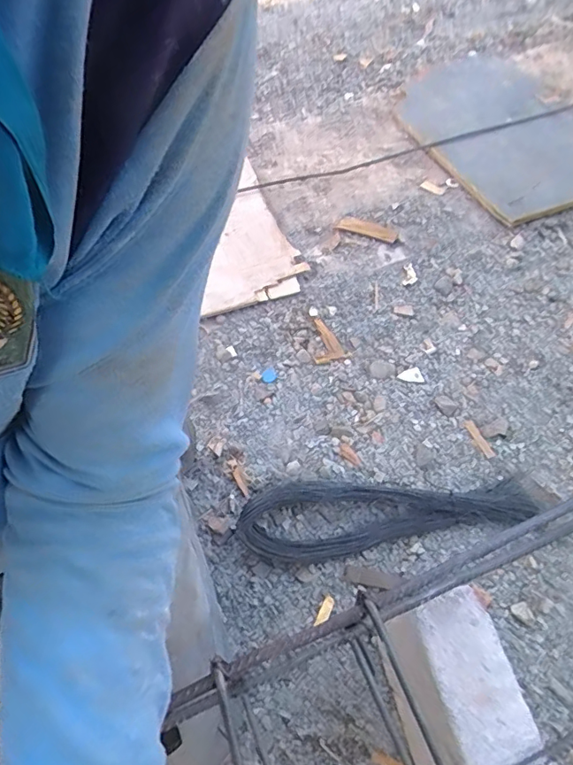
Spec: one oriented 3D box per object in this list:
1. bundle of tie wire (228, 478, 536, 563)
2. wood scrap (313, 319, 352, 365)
[{"bbox_3d":[0.141,0.189,0.721,0.413,0.029,0.110,-1,56,1],"label":"bundle of tie wire"},{"bbox_3d":[0.073,-0.078,0.914,0.059,0.008,0.092,-10,57,-6],"label":"wood scrap"}]

